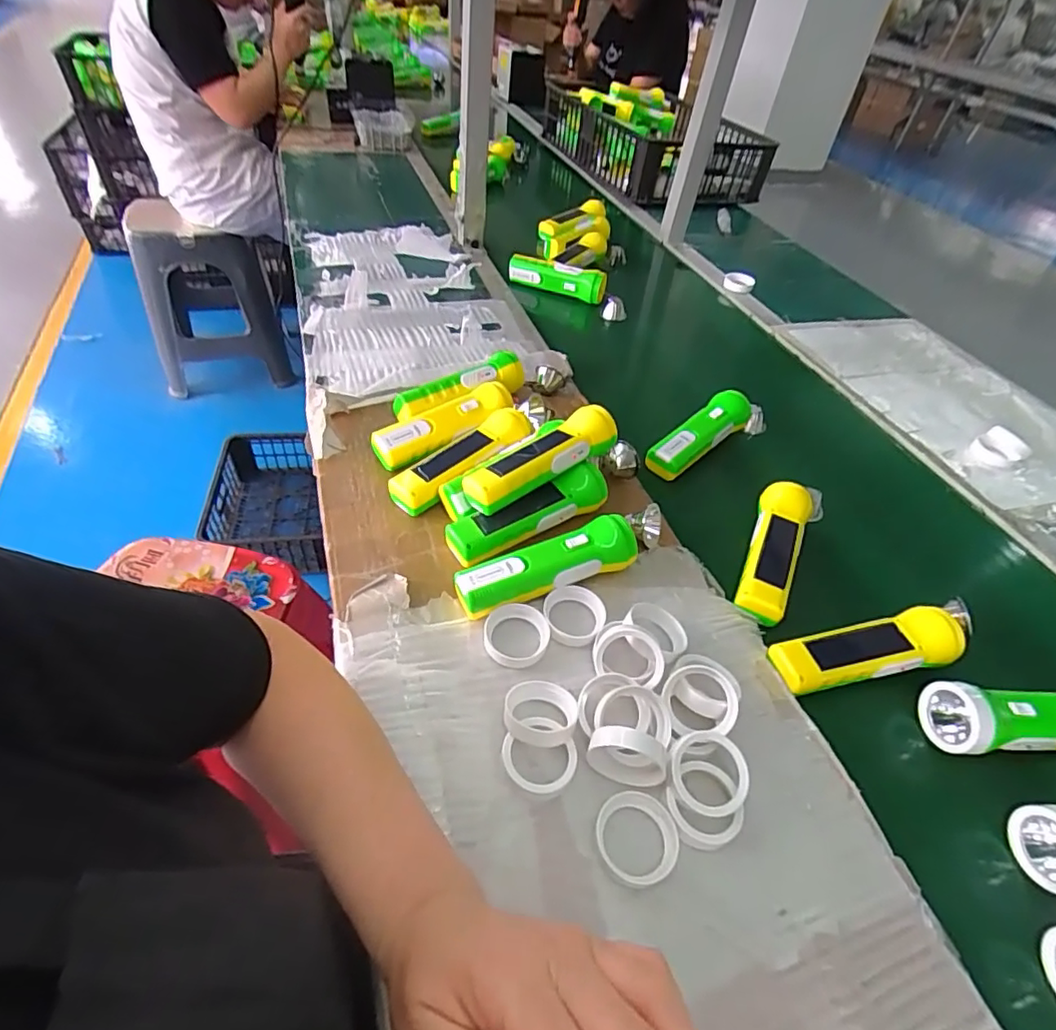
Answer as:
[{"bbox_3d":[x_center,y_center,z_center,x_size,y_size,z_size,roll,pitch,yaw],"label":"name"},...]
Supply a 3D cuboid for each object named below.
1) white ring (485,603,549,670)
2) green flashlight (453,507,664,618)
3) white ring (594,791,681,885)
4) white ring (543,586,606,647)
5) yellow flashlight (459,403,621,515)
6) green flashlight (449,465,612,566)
[{"bbox_3d":[-0.010,0.100,0.475,0.054,0.013,0.051,1,46,-1],"label":"white ring"},{"bbox_3d":[0.042,0.040,0.518,0.217,0.034,0.047,-20,50,-20],"label":"green flashlight"},{"bbox_3d":[0.074,0.217,0.381,0.054,0.011,0.054,1,46,-1],"label":"white ring"},{"bbox_3d":[0.041,0.087,0.495,0.052,0.015,0.055,1,46,-1],"label":"white ring"},{"bbox_3d":[0.014,-0.053,0.558,0.162,0.054,0.042,-29,54,-27],"label":"yellow flashlight"},{"bbox_3d":[0.004,-0.002,0.553,0.172,0.038,0.046,-22,51,-22],"label":"green flashlight"}]

